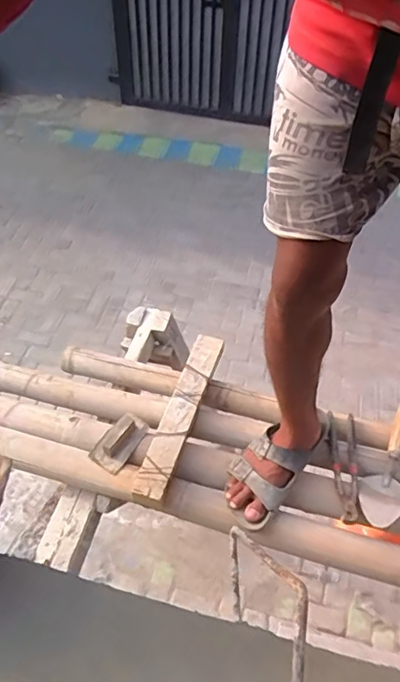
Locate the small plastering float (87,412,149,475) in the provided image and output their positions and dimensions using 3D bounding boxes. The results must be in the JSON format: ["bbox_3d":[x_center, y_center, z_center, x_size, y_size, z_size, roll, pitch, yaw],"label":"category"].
[{"bbox_3d":[-0.151,0.189,1.018,0.061,0.031,0.111,28,55,21],"label":"small plastering float"}]

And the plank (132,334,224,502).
[{"bbox_3d":[-0.035,0.130,1.033,0.057,0.022,0.369,15,51,11],"label":"plank"}]

